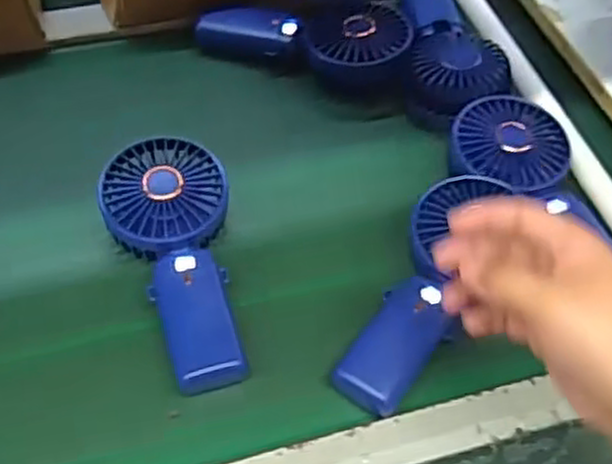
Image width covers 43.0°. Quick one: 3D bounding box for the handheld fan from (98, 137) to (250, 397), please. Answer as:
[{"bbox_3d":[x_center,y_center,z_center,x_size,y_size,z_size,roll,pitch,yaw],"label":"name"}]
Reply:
[{"bbox_3d":[-0.086,0.015,0.520,0.081,0.032,0.185,-12,58,-10],"label":"handheld fan"}]

